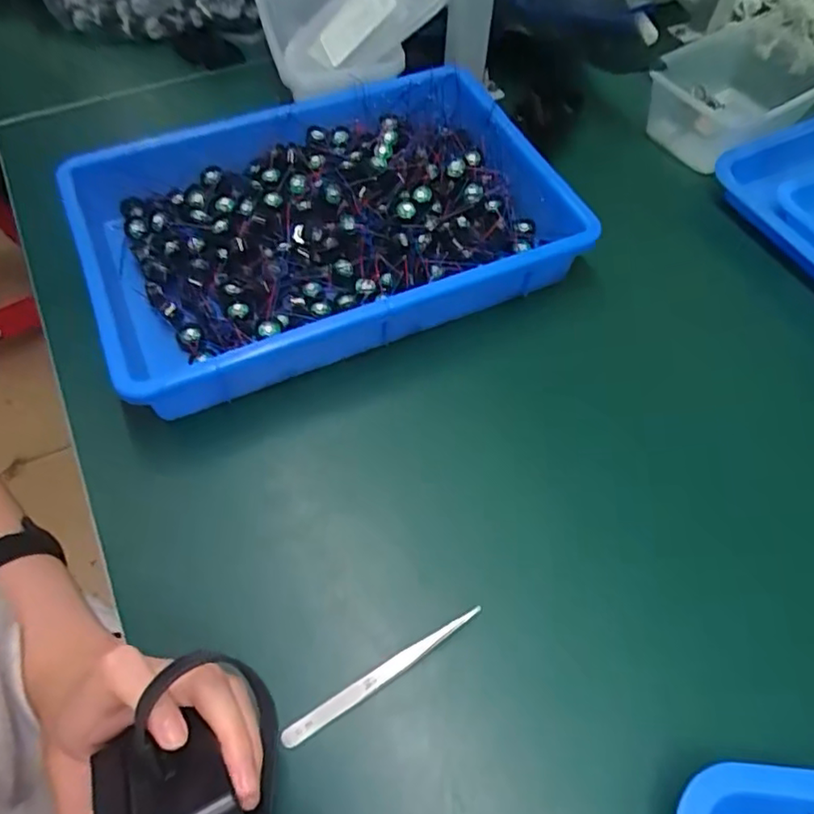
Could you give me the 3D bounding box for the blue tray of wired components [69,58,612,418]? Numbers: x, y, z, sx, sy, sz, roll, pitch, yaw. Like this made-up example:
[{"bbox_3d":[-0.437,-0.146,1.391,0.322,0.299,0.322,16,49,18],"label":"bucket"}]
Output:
[{"bbox_3d":[-0.063,-0.143,0.497,0.355,0.072,0.236,-21,62,-13],"label":"blue tray of wired components"}]

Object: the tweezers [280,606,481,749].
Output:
[{"bbox_3d":[-0.013,0.154,0.357,0.130,0.017,0.010,-28,64,-17],"label":"tweezers"}]

